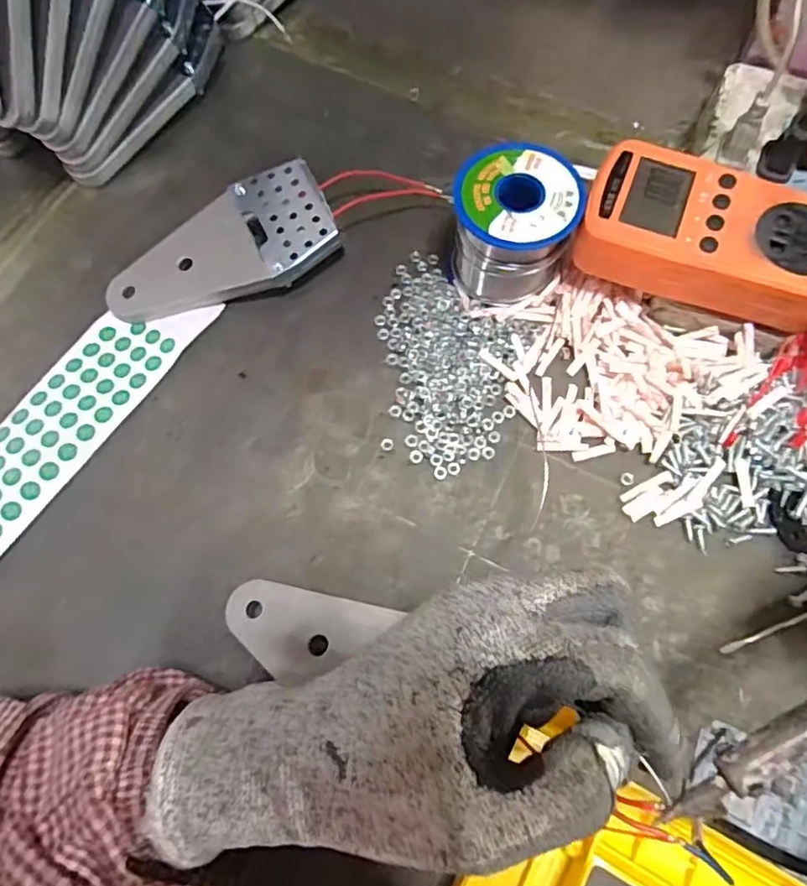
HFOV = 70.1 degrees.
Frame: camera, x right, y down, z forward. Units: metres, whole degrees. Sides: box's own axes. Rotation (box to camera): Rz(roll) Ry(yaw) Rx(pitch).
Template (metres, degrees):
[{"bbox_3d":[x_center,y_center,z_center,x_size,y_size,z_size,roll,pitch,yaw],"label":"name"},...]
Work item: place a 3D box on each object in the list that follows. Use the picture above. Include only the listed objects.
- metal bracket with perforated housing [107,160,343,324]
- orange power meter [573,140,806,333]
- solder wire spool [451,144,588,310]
[{"bbox_3d":[-0.107,-0.111,0.337,0.133,0.028,0.065,-24,72,-8],"label":"metal bracket with perforated housing"},{"bbox_3d":[0.155,-0.103,0.293,0.125,0.035,0.074,18,73,6],"label":"orange power meter"},{"bbox_3d":[0.060,-0.118,0.321,0.063,0.061,0.059,16,72,6],"label":"solder wire spool"}]

